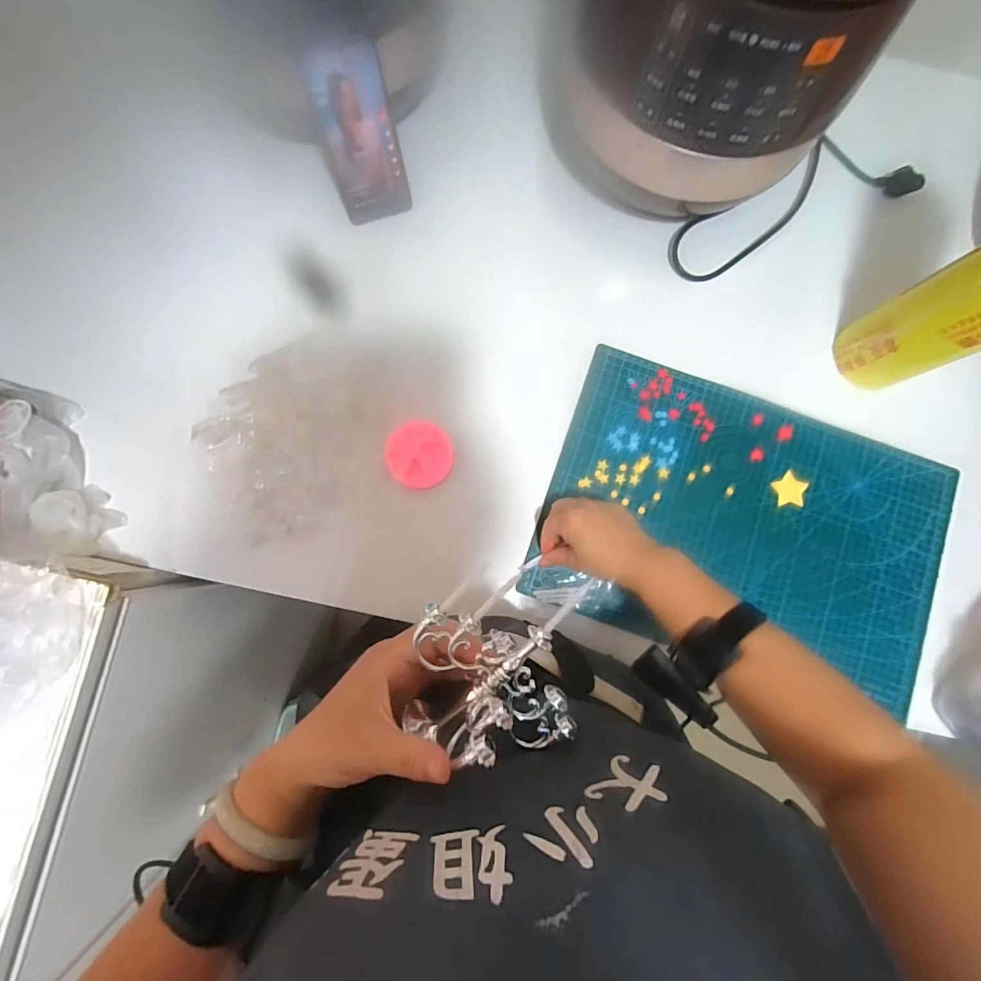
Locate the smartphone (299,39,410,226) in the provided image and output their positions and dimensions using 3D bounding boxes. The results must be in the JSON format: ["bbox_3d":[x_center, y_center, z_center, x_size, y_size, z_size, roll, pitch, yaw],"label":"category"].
[{"bbox_3d":[-0.133,-0.361,0.494,0.075,0.159,0.013,-18,61,-5],"label":"smartphone"}]

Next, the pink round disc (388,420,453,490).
[{"bbox_3d":[-0.077,-0.039,0.523,0.069,0.013,0.072,0,82,-3],"label":"pink round disc"}]

